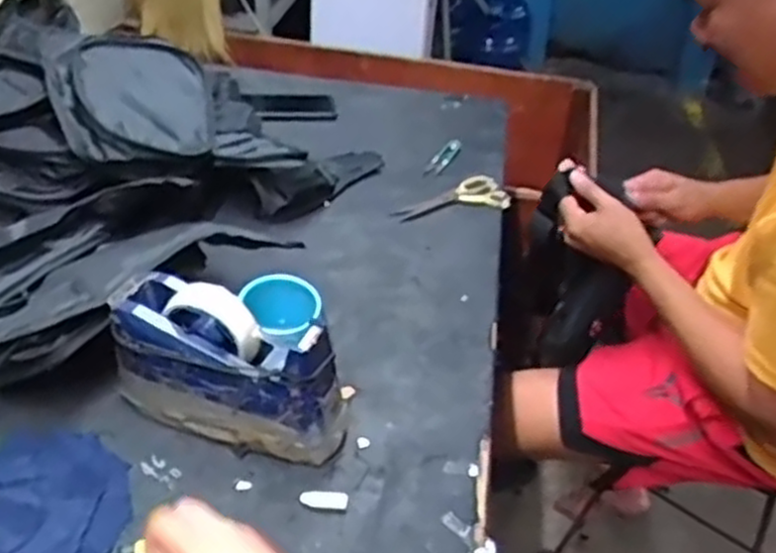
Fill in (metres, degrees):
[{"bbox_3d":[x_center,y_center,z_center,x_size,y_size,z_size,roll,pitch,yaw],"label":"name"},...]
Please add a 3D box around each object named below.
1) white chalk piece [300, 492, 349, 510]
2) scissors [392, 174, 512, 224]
[{"bbox_3d":[-0.052,0.182,0.619,0.039,0.008,0.014,7,37,0],"label":"white chalk piece"},{"bbox_3d":[0.085,-0.105,1.014,0.164,0.021,0.053,-12,39,-21],"label":"scissors"}]

